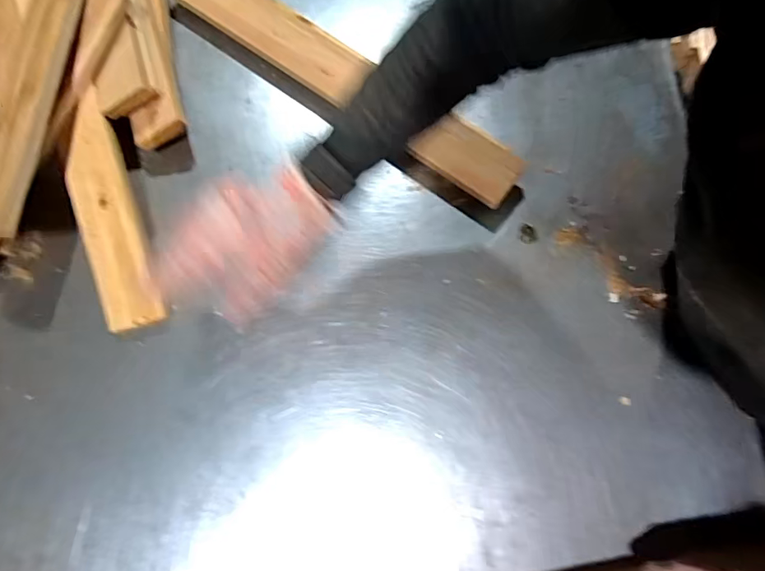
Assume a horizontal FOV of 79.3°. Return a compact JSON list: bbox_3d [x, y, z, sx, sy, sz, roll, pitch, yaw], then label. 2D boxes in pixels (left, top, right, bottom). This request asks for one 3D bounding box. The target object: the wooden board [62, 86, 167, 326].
[{"bbox_3d":[-0.296,-0.079,0.493,0.062,0.011,0.256,-20,83,0],"label":"wooden board"}]

